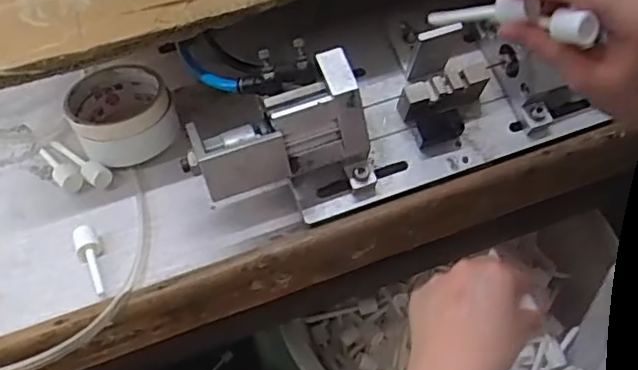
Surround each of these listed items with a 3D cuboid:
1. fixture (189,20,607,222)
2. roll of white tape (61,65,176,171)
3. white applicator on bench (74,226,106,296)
[{"bbox_3d":[0.058,-0.060,0.517,0.324,0.107,0.115,-20,54,-10],"label":"fixture"},{"bbox_3d":[-0.172,-0.063,0.568,0.083,0.048,0.085,-2,52,3],"label":"roll of white tape"},{"bbox_3d":[-0.175,0.059,0.496,0.019,0.016,0.065,-22,54,-12],"label":"white applicator on bench"}]

